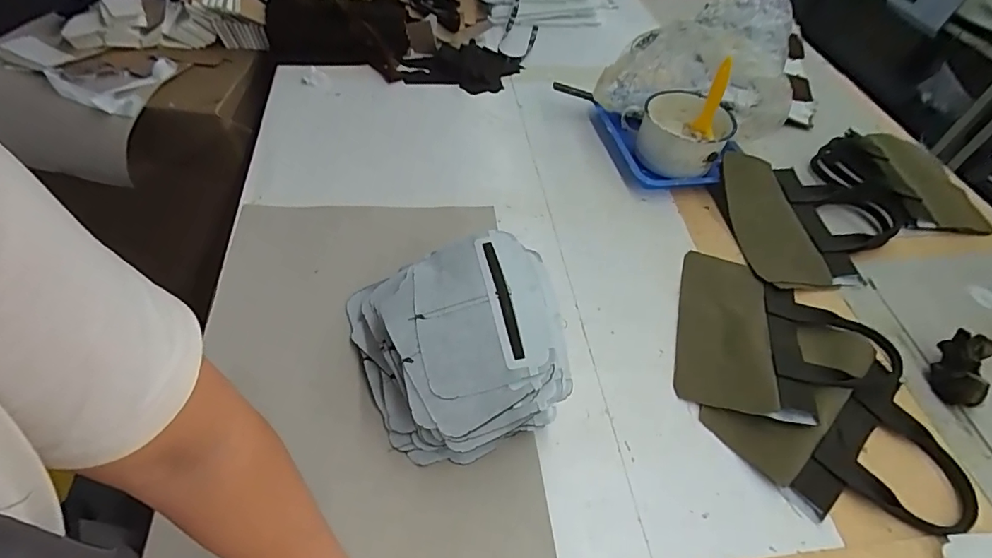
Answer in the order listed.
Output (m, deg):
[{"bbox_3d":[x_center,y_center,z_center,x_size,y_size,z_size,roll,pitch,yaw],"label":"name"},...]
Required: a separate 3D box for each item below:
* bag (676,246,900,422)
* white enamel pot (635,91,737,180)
[{"bbox_3d":[0.370,0.078,0.640,0.255,0.033,0.247,14,51,8],"label":"bag"},{"bbox_3d":[0.322,-0.253,0.844,0.146,0.076,0.162,21,51,10],"label":"white enamel pot"}]

